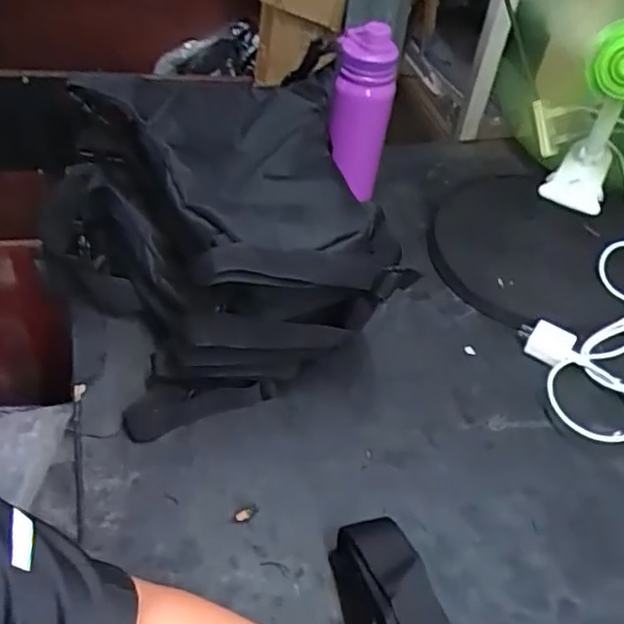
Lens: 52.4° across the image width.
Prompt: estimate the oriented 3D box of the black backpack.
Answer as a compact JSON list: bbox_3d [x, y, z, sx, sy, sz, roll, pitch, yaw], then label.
[{"bbox_3d":[-0.098,-0.059,0.629,0.294,0.226,0.297,-14,48,-20],"label":"black backpack"}]

